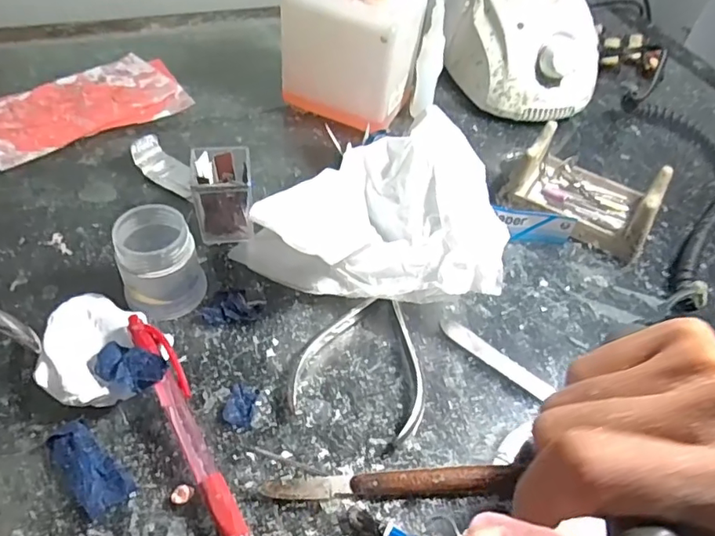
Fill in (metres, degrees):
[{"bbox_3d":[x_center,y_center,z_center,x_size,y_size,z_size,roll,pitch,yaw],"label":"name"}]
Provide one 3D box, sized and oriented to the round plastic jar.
[{"bbox_3d":[-0.107,-0.003,0.296,0.040,0.050,0.041,3,50,-4],"label":"round plastic jar"}]

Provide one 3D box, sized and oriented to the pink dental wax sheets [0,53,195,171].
[{"bbox_3d":[-0.212,-0.125,0.419,0.148,0.008,0.084,-34,61,-29],"label":"pink dental wax sheets"}]

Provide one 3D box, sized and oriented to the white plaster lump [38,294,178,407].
[{"bbox_3d":[-0.127,0.045,0.273,0.060,0.022,0.056,3,50,-4],"label":"white plaster lump"}]

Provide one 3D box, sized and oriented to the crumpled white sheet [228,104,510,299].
[{"bbox_3d":[0.012,-0.036,0.328,0.151,0.063,0.129,13,50,5],"label":"crumpled white sheet"}]

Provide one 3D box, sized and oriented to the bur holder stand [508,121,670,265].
[{"bbox_3d":[0.159,-0.055,0.376,0.090,0.043,0.061,30,54,17],"label":"bur holder stand"}]

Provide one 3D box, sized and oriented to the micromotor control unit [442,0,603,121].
[{"bbox_3d":[0.134,-0.192,0.462,0.093,0.085,0.137,-15,54,-18],"label":"micromotor control unit"}]

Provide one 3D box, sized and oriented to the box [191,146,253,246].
[{"bbox_3d":[-0.082,-0.042,0.331,0.033,0.051,0.037,-2,51,-8],"label":"box"}]

